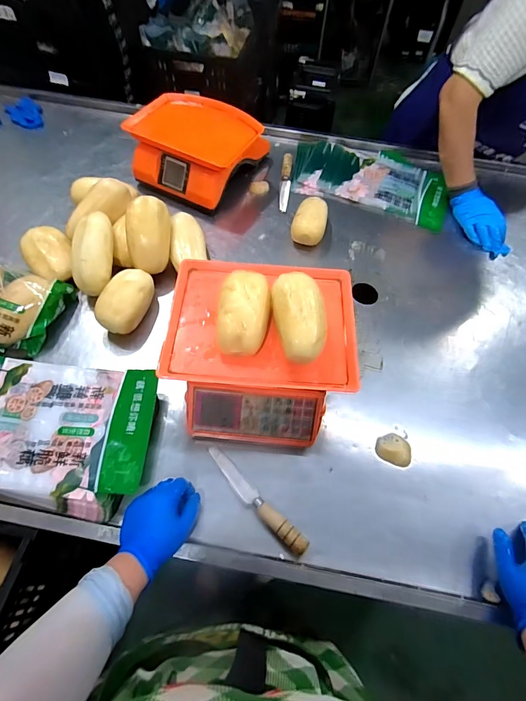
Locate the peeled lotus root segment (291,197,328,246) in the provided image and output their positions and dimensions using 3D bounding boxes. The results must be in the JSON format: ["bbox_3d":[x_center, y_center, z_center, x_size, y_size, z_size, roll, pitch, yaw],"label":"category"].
[{"bbox_3d":[0.108,-0.291,0.848,0.075,0.063,0.110,16,58,5],"label":"peeled lotus root segment"}]

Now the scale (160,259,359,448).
[{"bbox_3d":[-0.006,-0.003,0.631,0.300,0.132,0.296,5,58,-1],"label":"scale"}]

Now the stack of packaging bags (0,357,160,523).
[{"bbox_3d":[-0.345,0.128,0.578,0.331,0.051,0.220,6,58,-1],"label":"stack of packaging bags"}]

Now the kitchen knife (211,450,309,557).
[{"bbox_3d":[-0.014,0.224,0.555,0.202,0.027,0.026,41,66,19],"label":"kitchen knife"}]

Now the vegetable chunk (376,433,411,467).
[{"bbox_3d":[0.223,0.166,0.619,0.058,0.013,0.051,21,59,8],"label":"vegetable chunk"}]

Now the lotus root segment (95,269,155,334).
[{"bbox_3d":[-0.260,-0.091,0.701,0.068,0.076,0.138,18,59,7],"label":"lotus root segment"}]

